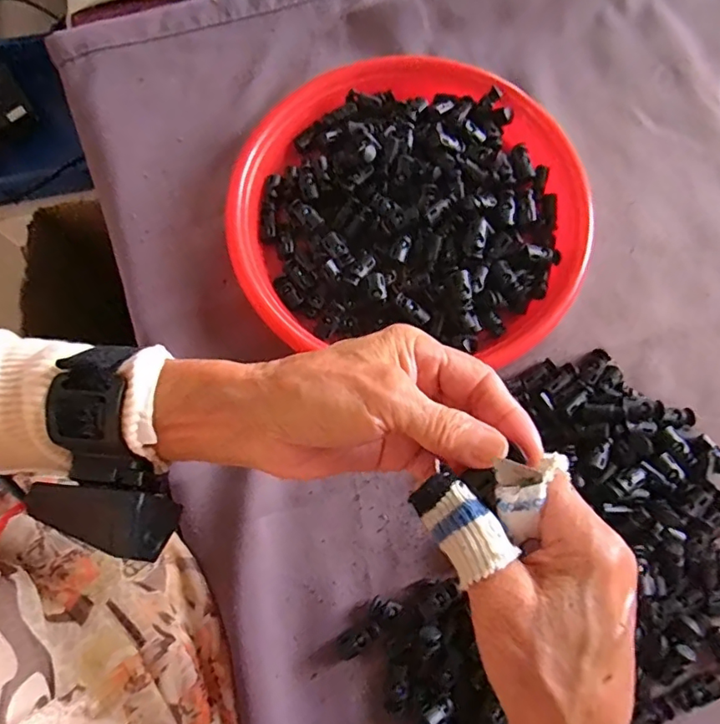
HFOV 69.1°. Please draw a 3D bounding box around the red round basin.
[{"bbox_3d":[0.038,-0.121,0.387,0.245,0.035,0.232,6,76,3],"label":"red round basin"}]

